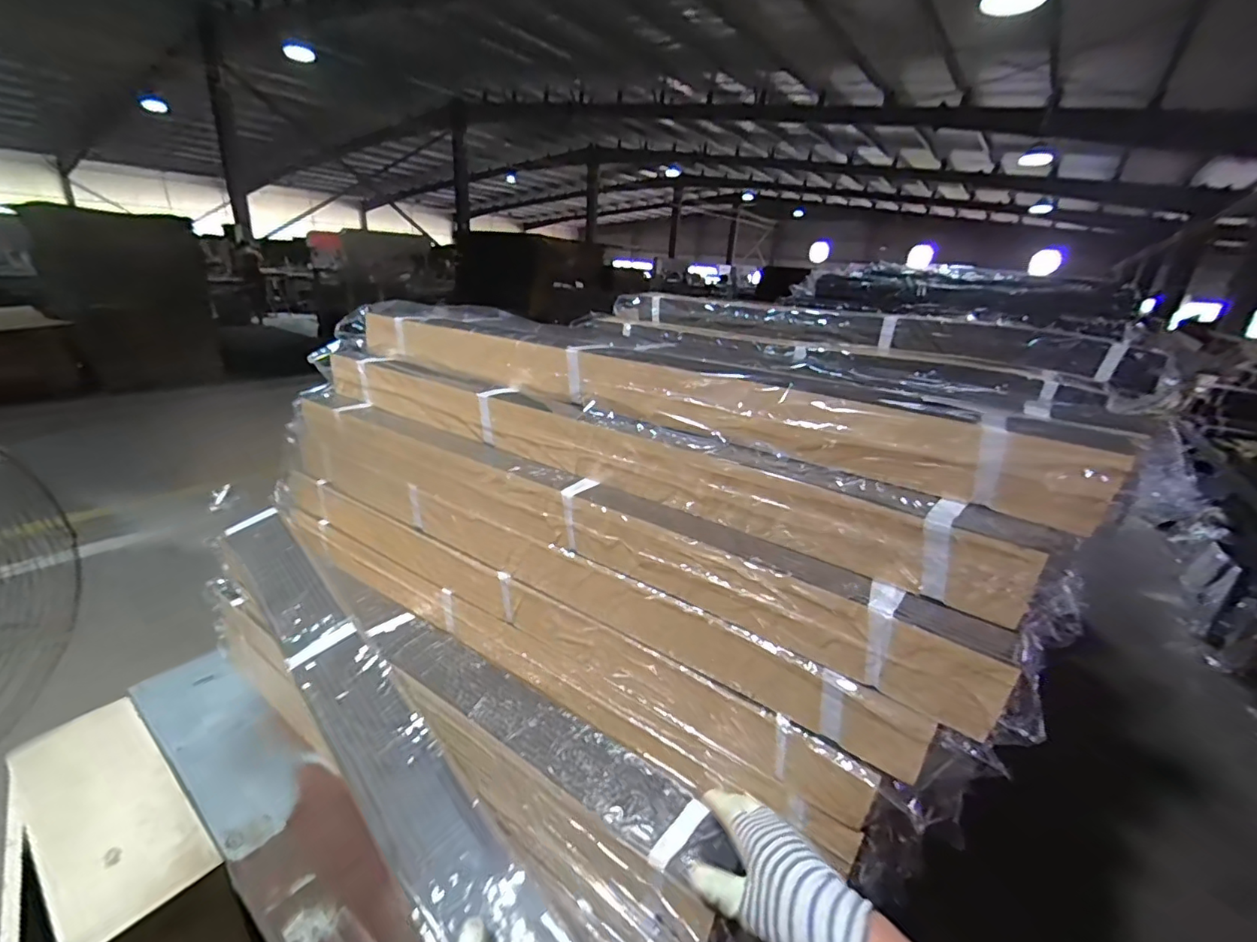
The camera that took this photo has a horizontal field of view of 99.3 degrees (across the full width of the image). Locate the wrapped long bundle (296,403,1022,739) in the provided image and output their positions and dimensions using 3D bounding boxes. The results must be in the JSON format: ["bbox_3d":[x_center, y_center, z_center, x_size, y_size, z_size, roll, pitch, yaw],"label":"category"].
[{"bbox_3d":[-0.102,0.038,0.633,0.931,0.070,0.072,18,25,31],"label":"wrapped long bundle"}]

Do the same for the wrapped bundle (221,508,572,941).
[{"bbox_3d":[-0.289,0.258,0.581,0.085,0.051,0.826,-17,34,-42],"label":"wrapped bundle"}]

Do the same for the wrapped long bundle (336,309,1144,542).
[{"bbox_3d":[-0.020,-0.124,0.688,0.998,0.082,0.122,17,25,30],"label":"wrapped long bundle"}]

